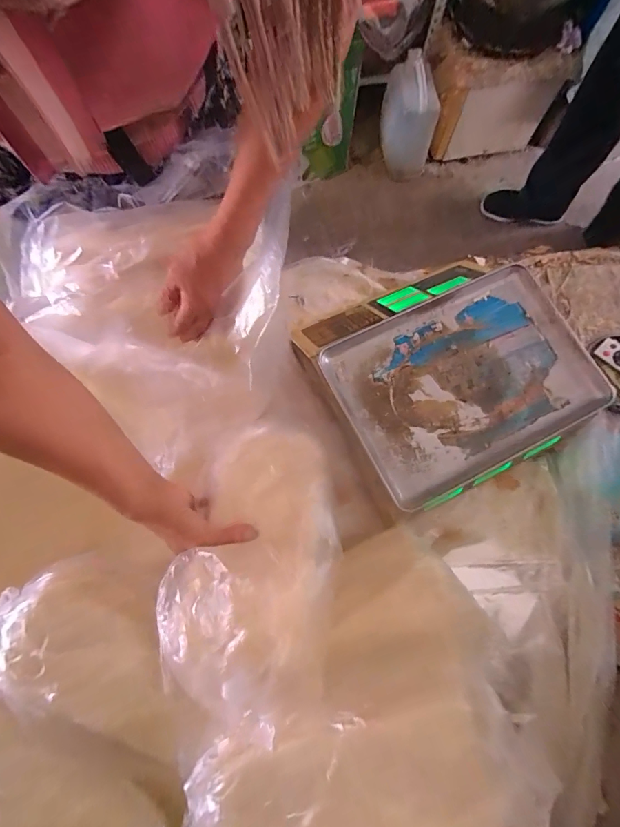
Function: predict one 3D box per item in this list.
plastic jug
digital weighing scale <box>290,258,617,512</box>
[{"bbox_3d":[0.297,-0.864,1.182,0.144,0.275,0.121,-9,76,-3],"label":"plastic jug"},{"bbox_3d":[0.187,-0.061,0.567,0.337,0.099,0.323,-28,78,-7],"label":"digital weighing scale"}]

